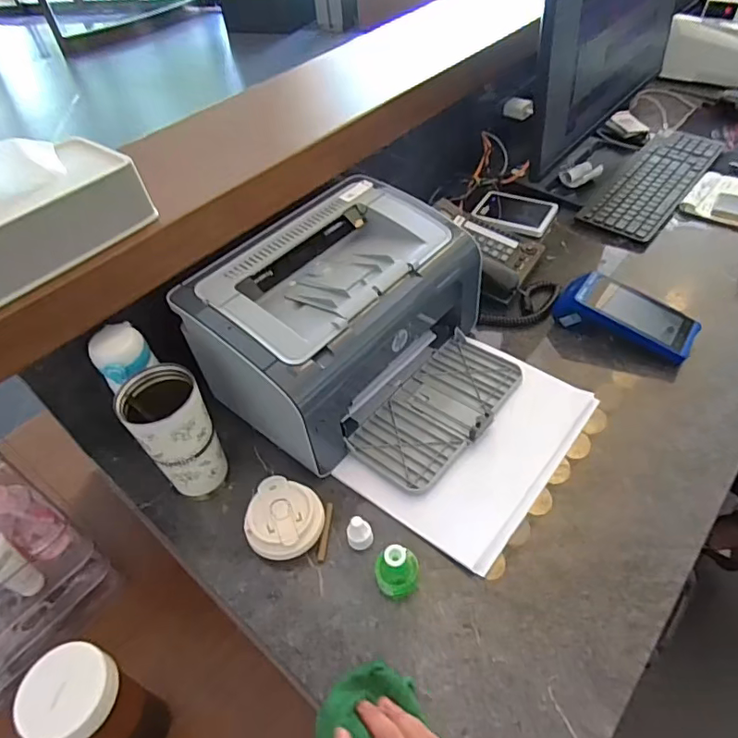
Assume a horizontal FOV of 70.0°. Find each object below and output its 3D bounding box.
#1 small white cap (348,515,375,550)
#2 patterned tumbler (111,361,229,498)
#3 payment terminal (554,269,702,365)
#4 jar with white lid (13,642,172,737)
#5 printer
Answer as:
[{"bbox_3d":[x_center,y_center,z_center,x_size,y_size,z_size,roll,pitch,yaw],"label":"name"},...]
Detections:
[{"bbox_3d":[-0.010,0.180,0.576,0.027,0.036,0.021,-11,47,-4],"label":"small white cap"},{"bbox_3d":[-0.216,0.076,0.602,0.076,0.163,0.076,-3,47,4],"label":"patterned tumbler"},{"bbox_3d":[0.362,-0.076,0.751,0.187,0.070,0.079,28,56,28],"label":"payment terminal"},{"bbox_3d":[-0.275,0.355,0.545,0.086,0.189,0.070,-35,53,-23],"label":"jar with white lid"},{"bbox_3d":[0.000,-0.051,0.677,0.331,0.182,0.336,29,56,28],"label":"printer"}]

